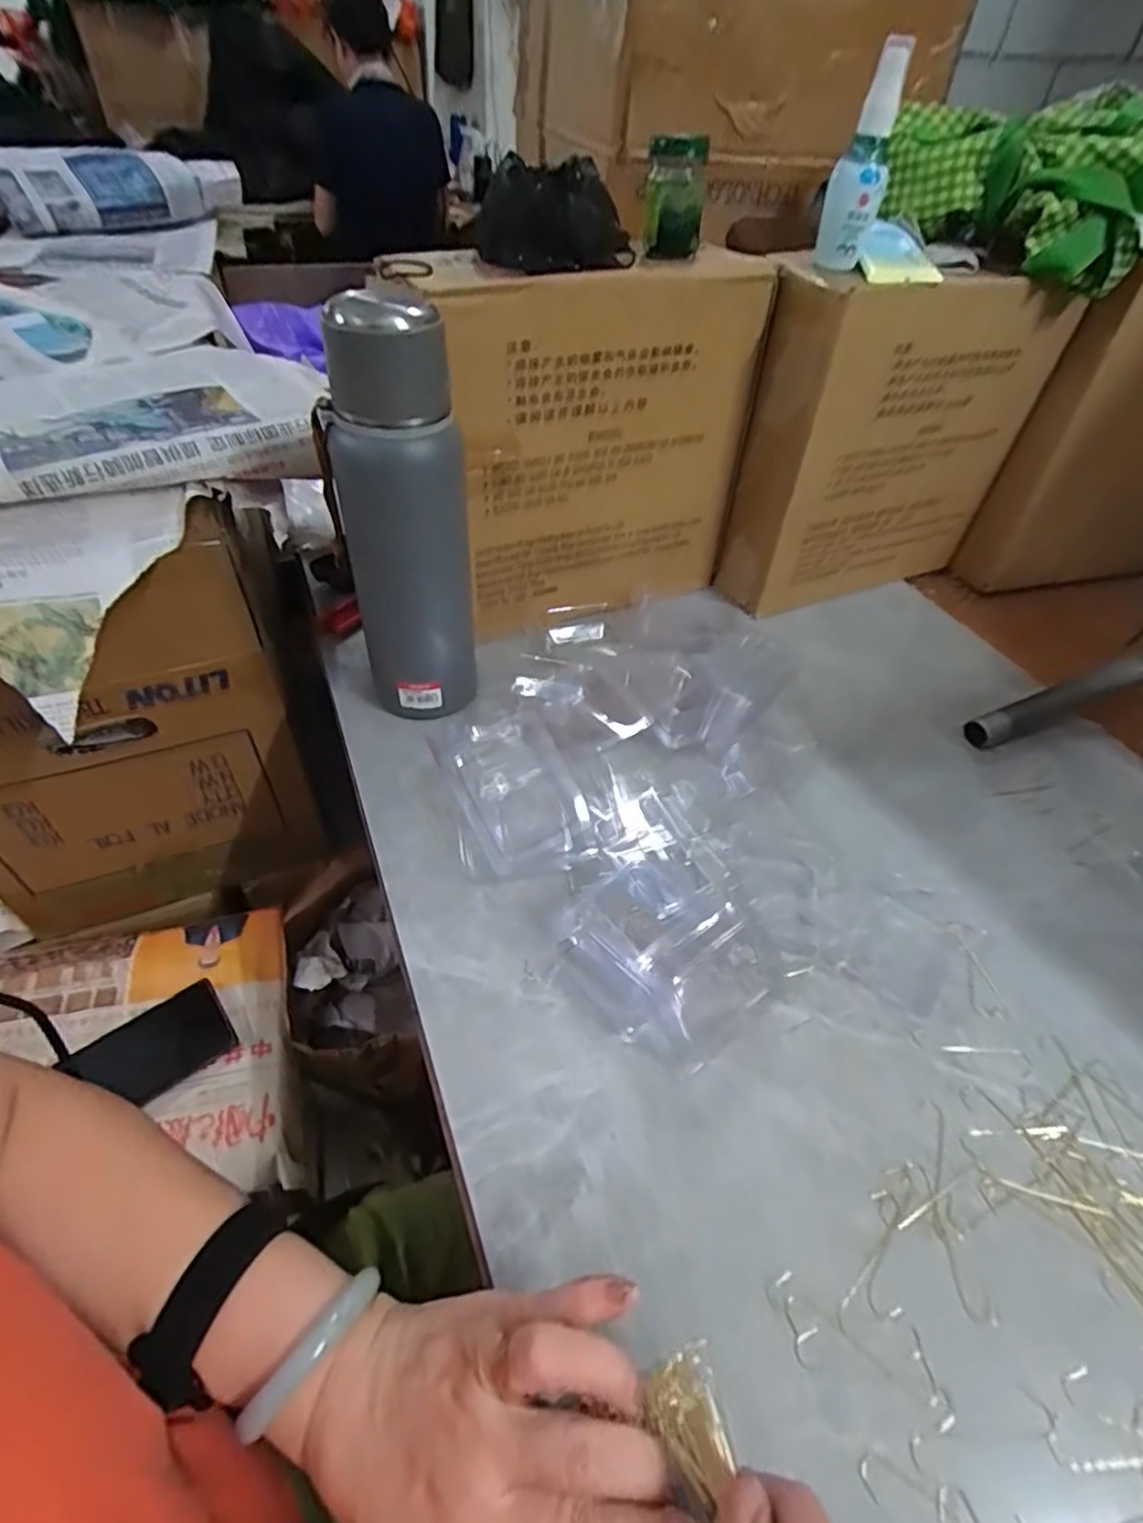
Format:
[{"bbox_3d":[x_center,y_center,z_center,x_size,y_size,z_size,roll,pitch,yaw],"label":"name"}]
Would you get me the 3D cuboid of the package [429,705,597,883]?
[{"bbox_3d":[-0.042,0.020,0.475,0.089,0.021,0.136,-11,49,-16],"label":"package"}]

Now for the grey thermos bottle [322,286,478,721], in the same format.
[{"bbox_3d":[-0.112,-0.150,0.452,0.072,0.266,0.066,-19,51,-22],"label":"grey thermos bottle"}]

